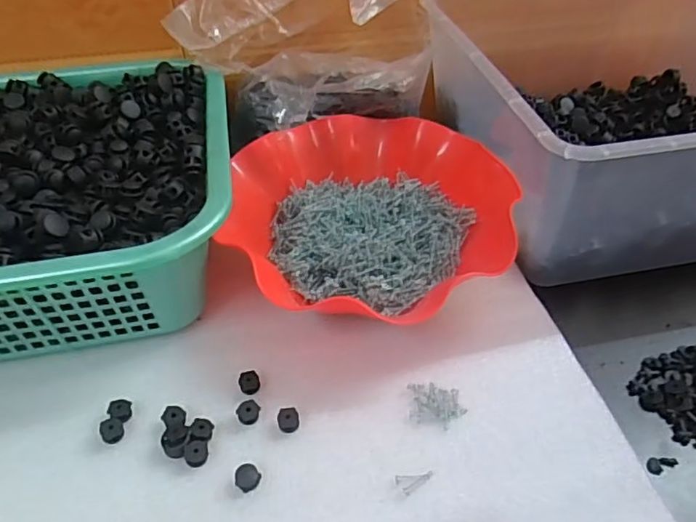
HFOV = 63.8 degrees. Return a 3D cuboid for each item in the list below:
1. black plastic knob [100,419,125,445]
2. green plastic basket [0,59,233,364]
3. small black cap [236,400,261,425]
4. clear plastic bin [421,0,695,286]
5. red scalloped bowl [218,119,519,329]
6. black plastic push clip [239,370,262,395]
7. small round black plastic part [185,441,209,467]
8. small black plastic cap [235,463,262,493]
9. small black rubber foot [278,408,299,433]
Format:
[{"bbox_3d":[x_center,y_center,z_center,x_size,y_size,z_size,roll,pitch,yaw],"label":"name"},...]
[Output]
[{"bbox_3d":[-0.144,0.103,0.341,0.013,0.010,0.012,-30,51,-27],"label":"black plastic knob"},{"bbox_3d":[-0.283,-0.051,0.422,0.385,0.082,0.289,-8,44,-8],"label":"green plastic basket"},{"bbox_3d":[-0.062,0.094,0.348,0.013,0.007,0.014,0,44,0],"label":"small black cap"},{"bbox_3d":[0.245,-0.150,0.489,0.308,0.129,0.300,-8,44,-8],"label":"clear plastic bin"},{"bbox_3d":[0.016,-0.046,0.440,0.211,0.055,0.194,0,44,0],"label":"red scalloped bowl"},{"bbox_3d":[-0.064,0.079,0.363,0.013,0.009,0.014,0,44,0],"label":"black plastic push clip"},{"bbox_3d":[-0.089,0.113,0.328,0.013,0.008,0.013,0,44,0],"label":"small round black plastic part"},{"bbox_3d":[-0.057,0.124,0.319,0.013,0.007,0.014,0,44,0],"label":"small black plastic cap"},{"bbox_3d":[-0.037,0.098,0.344,0.013,0.007,0.014,0,44,0],"label":"small black rubber foot"}]

